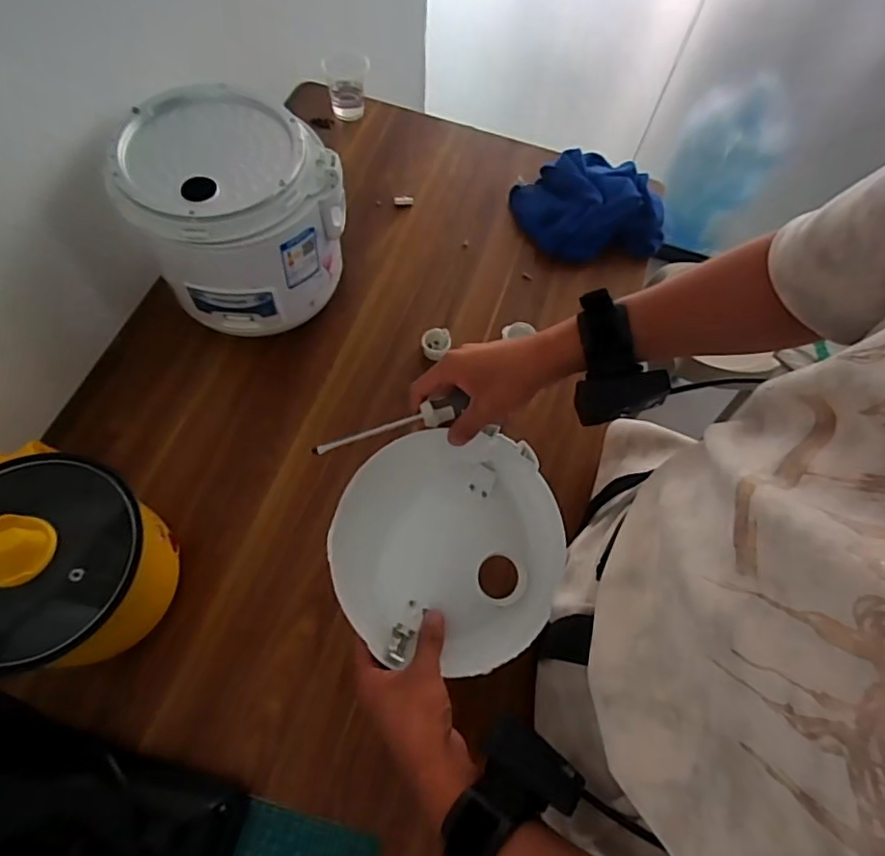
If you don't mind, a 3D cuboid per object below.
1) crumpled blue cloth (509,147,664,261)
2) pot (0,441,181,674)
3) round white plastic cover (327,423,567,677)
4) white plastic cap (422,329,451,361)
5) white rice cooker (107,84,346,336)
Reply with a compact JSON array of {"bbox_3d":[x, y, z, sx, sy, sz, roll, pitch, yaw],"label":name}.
[{"bbox_3d":[0.205,-0.321,0.781,0.199,0.054,0.171,-4,65,-5],"label":"crumpled blue cloth"},{"bbox_3d":[-0.333,0.112,0.489,0.156,0.157,0.183,8,64,1],"label":"pot"},{"bbox_3d":[0.015,0.099,0.501,0.216,0.050,0.216,5,75,-20],"label":"round white plastic cover"},{"bbox_3d":[-0.008,-0.104,0.688,0.036,0.033,0.039,1,64,-3],"label":"white plastic cap"},{"bbox_3d":[-0.225,-0.238,0.620,0.206,0.162,0.202,1,64,-3],"label":"white rice cooker"}]

